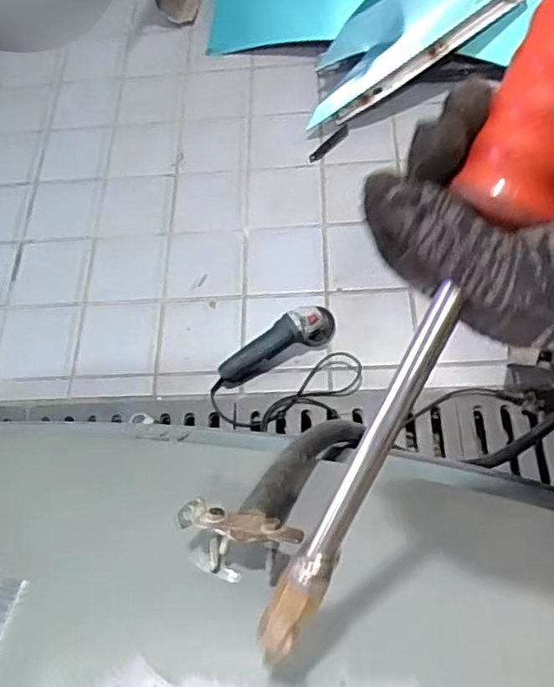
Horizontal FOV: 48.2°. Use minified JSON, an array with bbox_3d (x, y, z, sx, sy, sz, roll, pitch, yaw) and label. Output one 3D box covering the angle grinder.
[{"bbox_3d":[0.009,-0.003,1.435,0.267,0.093,0.105,-34,65,-13],"label":"angle grinder"}]

